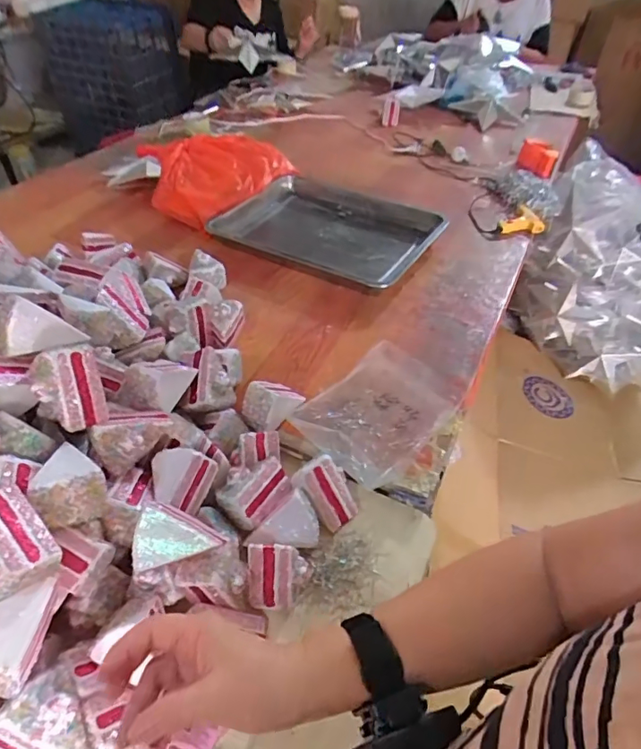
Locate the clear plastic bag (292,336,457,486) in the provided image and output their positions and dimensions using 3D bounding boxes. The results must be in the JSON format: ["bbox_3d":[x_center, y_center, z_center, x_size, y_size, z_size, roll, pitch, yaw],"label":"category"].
[{"bbox_3d":[0.095,0.052,0.757,0.174,0.028,0.246,35,54,30],"label":"clear plastic bag"}]

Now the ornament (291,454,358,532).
[{"bbox_3d":[0.011,0.148,0.653,0.079,0.060,0.066,30,51,26],"label":"ornament"}]

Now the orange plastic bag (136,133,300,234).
[{"bbox_3d":[-0.238,-0.473,1.199,0.363,0.111,0.368,-9,45,-11],"label":"orange plastic bag"}]

